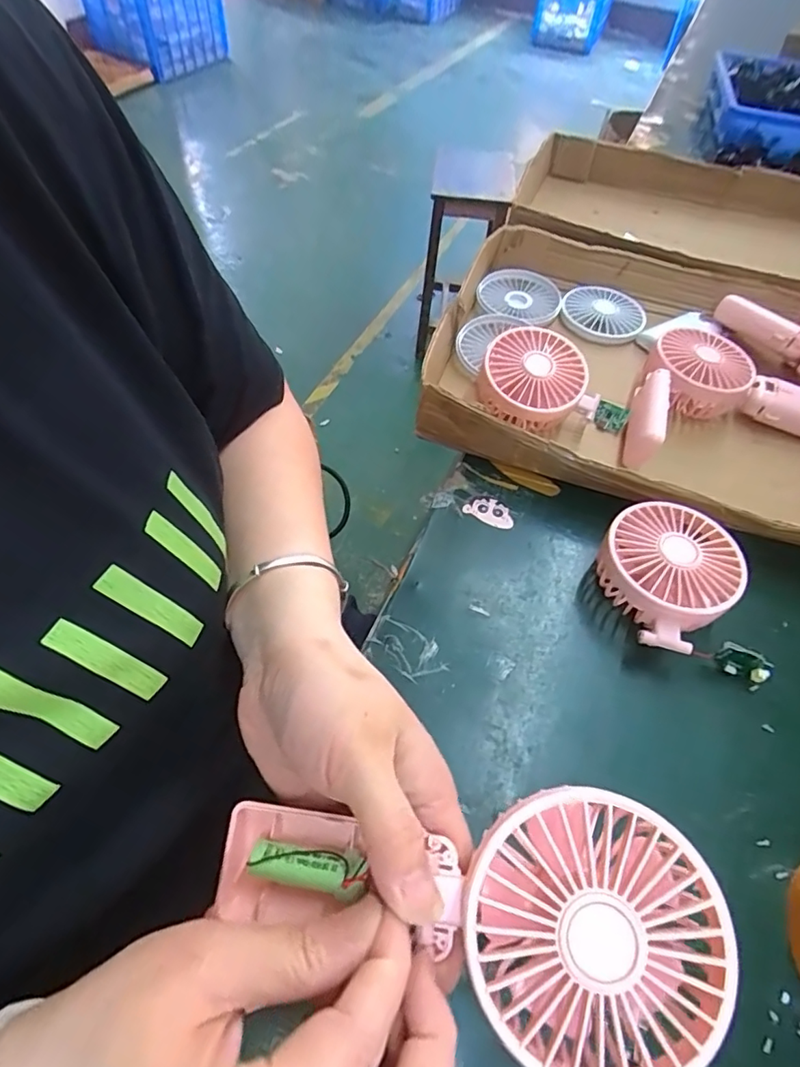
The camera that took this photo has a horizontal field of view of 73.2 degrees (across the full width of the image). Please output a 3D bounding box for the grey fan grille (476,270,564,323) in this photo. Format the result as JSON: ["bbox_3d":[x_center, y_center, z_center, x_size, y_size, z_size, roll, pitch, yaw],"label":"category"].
[{"bbox_3d":[0.128,-0.250,0.570,0.091,0.014,0.082,0,54,-3],"label":"grey fan grille"}]

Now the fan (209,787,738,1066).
[{"bbox_3d":[0.020,0.144,0.198,0.179,0.038,0.091,-6,68,2],"label":"fan"}]

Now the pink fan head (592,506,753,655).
[{"bbox_3d":[0.178,0.029,0.370,0.094,0.048,0.083,-35,62,-25],"label":"pink fan head"}]

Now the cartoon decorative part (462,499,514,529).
[{"bbox_3d":[0.071,-0.018,0.427,0.039,0.005,0.020,23,56,13],"label":"cartoon decorative part"}]

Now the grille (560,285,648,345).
[{"bbox_3d":[0.213,-0.229,0.566,0.084,0.022,0.071,20,55,11],"label":"grille"}]

